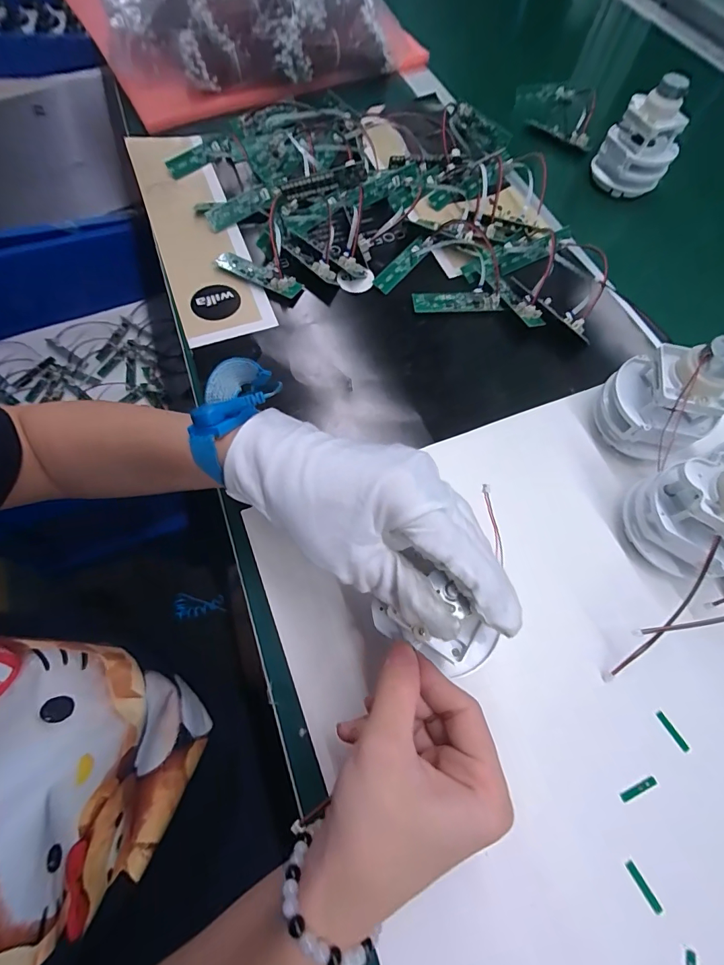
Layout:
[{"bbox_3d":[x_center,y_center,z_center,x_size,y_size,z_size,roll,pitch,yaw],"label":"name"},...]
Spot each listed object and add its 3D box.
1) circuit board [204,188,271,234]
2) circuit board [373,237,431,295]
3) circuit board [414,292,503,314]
[{"bbox_3d":[-0.117,-0.260,0.383,0.064,0.018,0.011,-23,54,1],"label":"circuit board"},{"bbox_3d":[0.037,-0.200,0.369,0.018,0.005,0.068,44,78,-6],"label":"circuit board"},{"bbox_3d":[0.083,-0.160,0.353,0.075,0.008,0.021,-3,76,-1],"label":"circuit board"}]

